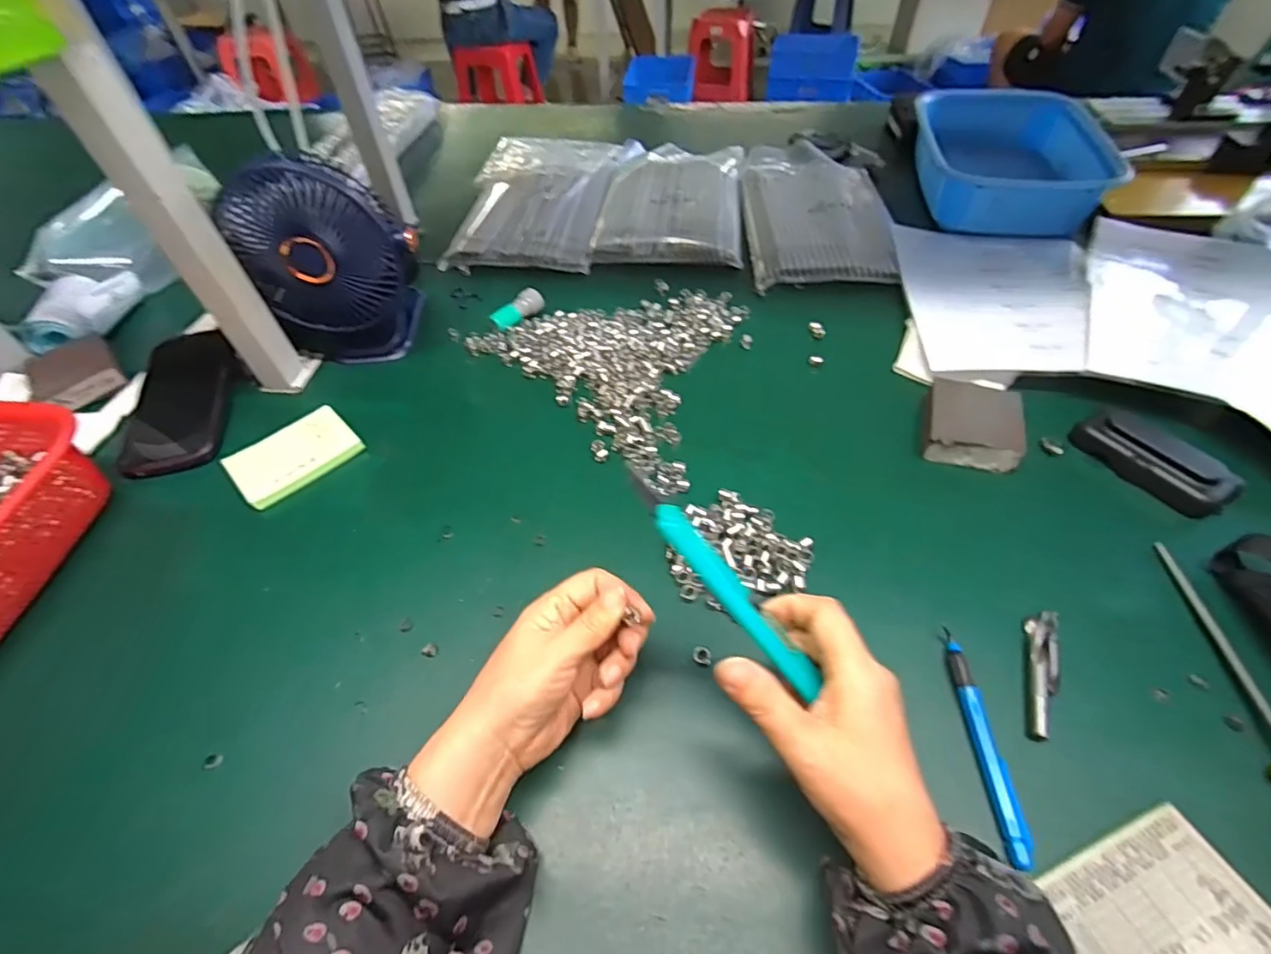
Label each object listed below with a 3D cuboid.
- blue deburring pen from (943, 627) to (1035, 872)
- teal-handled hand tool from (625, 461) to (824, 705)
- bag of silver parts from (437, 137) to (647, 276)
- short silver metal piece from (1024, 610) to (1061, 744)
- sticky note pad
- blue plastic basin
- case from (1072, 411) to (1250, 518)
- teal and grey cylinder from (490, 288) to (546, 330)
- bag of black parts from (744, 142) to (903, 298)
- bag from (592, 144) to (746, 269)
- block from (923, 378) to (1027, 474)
[{"bbox_3d":[0.198,0.147,0.318,0.012,0.012,0.121,2,50,4],"label":"blue deburring pen"},{"bbox_3d":[0.040,0.049,0.276,0.018,0.008,0.136,-38,84,-25],"label":"teal-handled hand tool"},{"bbox_3d":[-0.134,-0.398,0.786,0.214,0.036,0.355,8,51,9],"label":"bag of silver parts"},{"bbox_3d":[0.248,0.118,0.341,0.018,0.010,0.084,16,53,16],"label":"short silver metal piece"},{"bbox_3d":[-0.294,-0.020,0.485,0.097,0.012,0.064,-37,58,-25],"label":"sticky note pad"},{"bbox_3d":[0.473,-0.406,0.724,0.215,0.074,0.281,11,52,12],"label":"blue plastic basin"},{"bbox_3d":[0.395,-0.013,0.427,0.044,0.024,0.104,-33,56,-22],"label":"case"},{"bbox_3d":[-0.126,-0.179,0.597,0.022,0.020,0.058,33,59,26],"label":"teal and grey cylinder"},{"bbox_3d":[0.229,-0.351,0.726,0.177,0.020,0.339,0,50,3],"label":"bag of black parts"},{"bbox_3d":[0.054,-0.390,0.778,0.184,0.019,0.320,4,51,6],"label":"bag"},{"bbox_3d":[0.279,-0.044,0.466,0.071,0.024,0.081,15,53,15],"label":"block"}]

